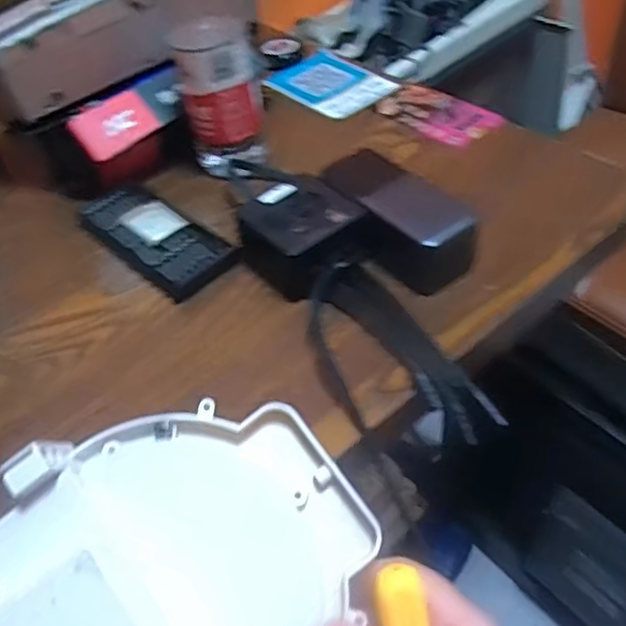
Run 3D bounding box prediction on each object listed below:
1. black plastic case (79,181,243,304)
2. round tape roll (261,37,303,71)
[{"bbox_3d":[-0.137,-0.067,0.552,0.160,0.021,0.064,32,58,32],"label":"black plastic case"},{"bbox_3d":[-0.036,-0.307,0.755,0.046,0.025,0.048,-4,46,4],"label":"round tape roll"}]

